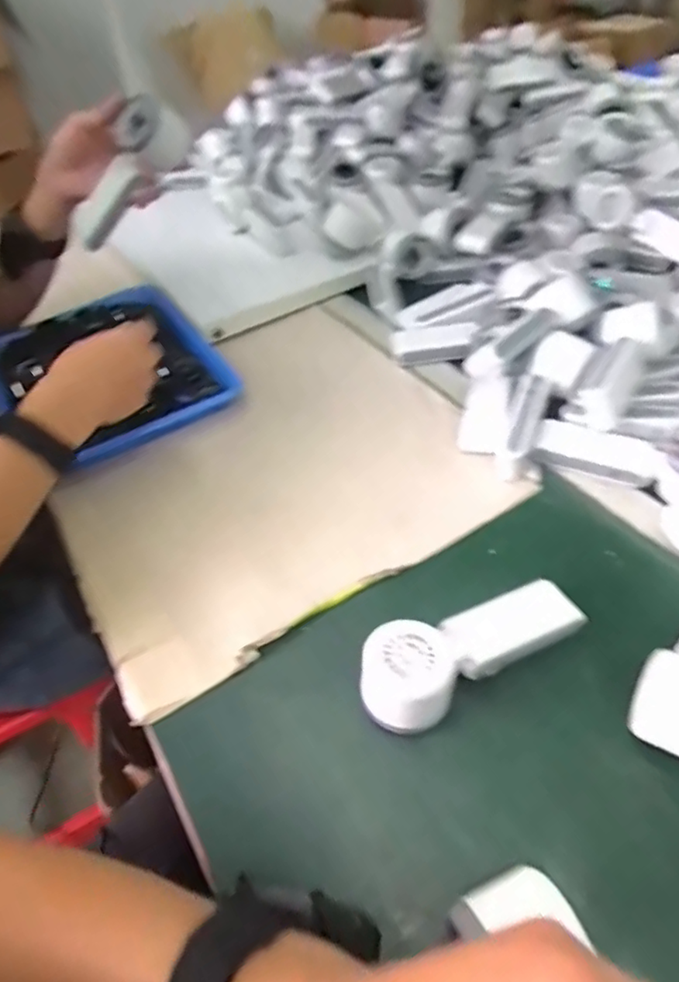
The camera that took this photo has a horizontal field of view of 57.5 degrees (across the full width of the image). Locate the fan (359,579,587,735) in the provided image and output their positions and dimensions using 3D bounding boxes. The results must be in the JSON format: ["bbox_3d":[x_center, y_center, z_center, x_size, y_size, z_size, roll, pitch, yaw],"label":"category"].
[{"bbox_3d":[0.093,0.111,0.437,0.167,0.058,0.057,-22,46,-16],"label":"fan"}]

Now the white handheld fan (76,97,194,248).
[{"bbox_3d":[-0.231,-0.337,0.671,0.177,0.069,0.069,-41,39,24],"label":"white handheld fan"}]

